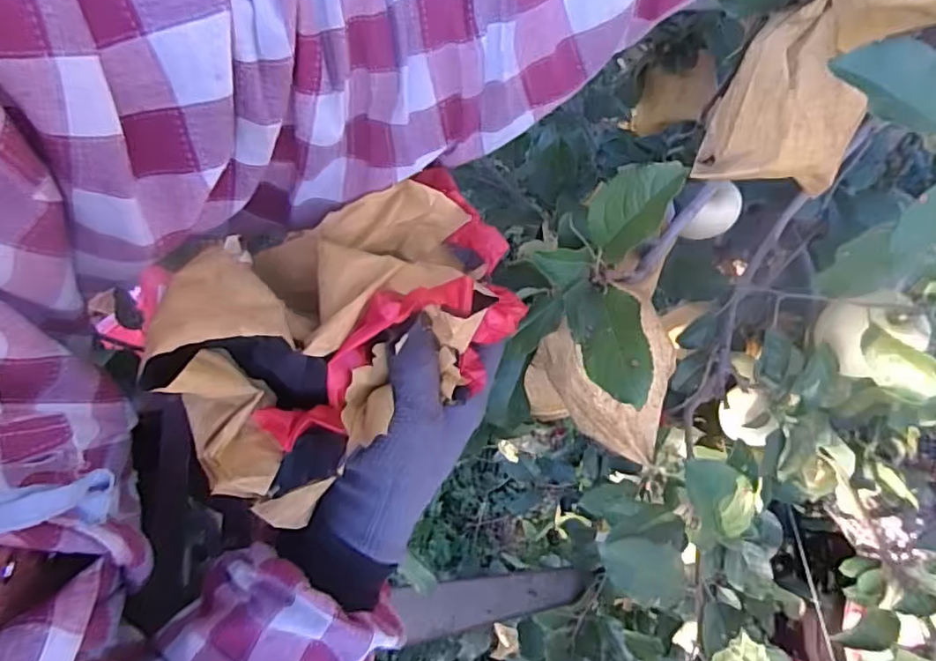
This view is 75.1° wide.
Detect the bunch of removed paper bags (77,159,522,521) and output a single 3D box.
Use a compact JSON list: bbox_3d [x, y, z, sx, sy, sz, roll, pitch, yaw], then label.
[{"bbox_3d":[-0.061,-0.006,0.294,0.178,0.095,0.105,-35,73,-13],"label":"bunch of removed paper bags"}]

